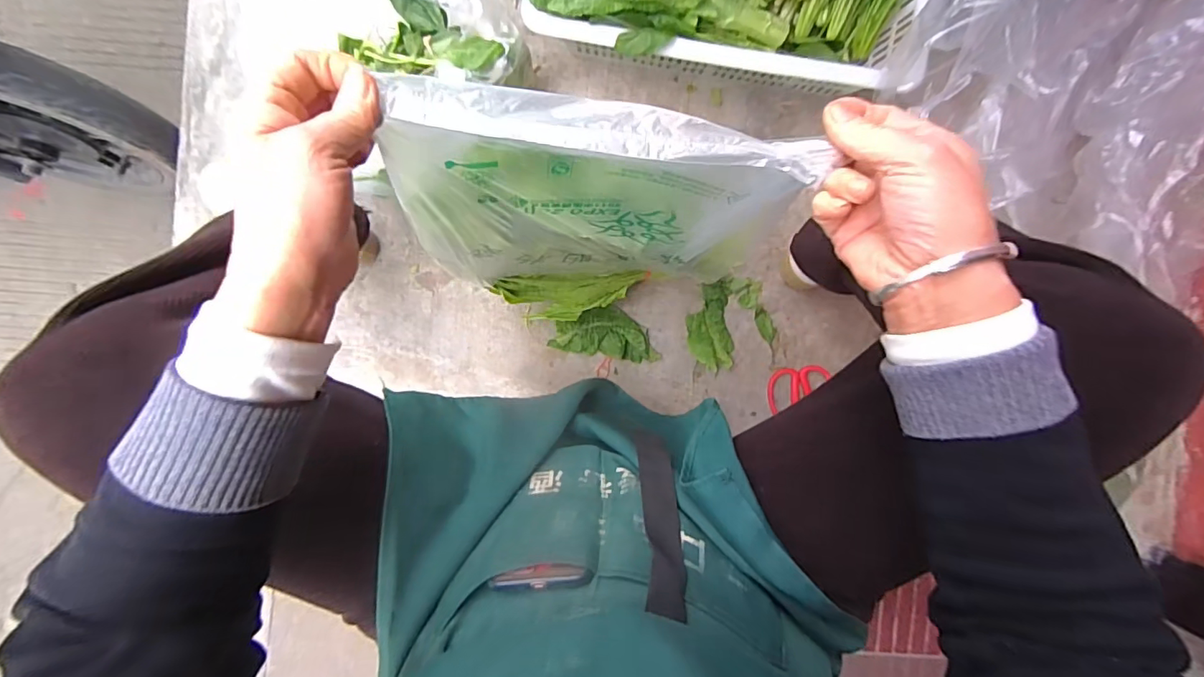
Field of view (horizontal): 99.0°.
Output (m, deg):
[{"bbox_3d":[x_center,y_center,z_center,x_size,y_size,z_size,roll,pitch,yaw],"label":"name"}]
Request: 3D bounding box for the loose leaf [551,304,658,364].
[{"bbox_3d":[0.008,-0.009,0.756,0.153,0.025,0.079,9,91,-1],"label":"loose leaf"}]

